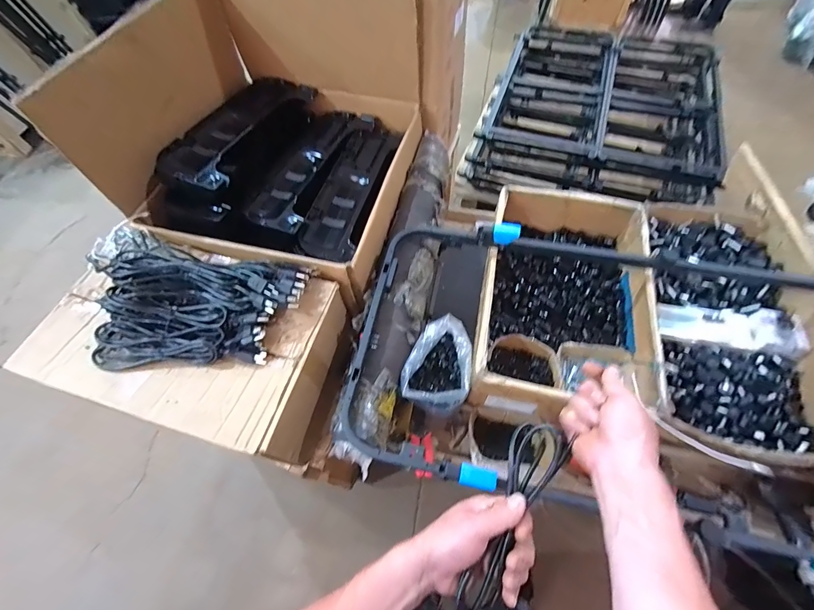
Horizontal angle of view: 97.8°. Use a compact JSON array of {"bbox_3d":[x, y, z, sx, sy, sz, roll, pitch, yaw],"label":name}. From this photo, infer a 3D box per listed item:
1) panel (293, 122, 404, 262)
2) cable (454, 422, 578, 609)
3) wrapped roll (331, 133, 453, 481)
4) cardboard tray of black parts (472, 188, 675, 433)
[{"bbox_3d":[-0.136,-0.314,0.919,0.131,0.038,0.498,13,62,10],"label":"panel"},{"bbox_3d":[0.123,0.246,0.417,0.061,0.033,0.227,26,74,17],"label":"cable"},{"bbox_3d":[0.009,-0.087,0.831,0.131,0.113,0.871,10,62,9],"label":"wrapped roll"},{"bbox_3d":[0.358,-0.017,0.834,0.338,0.159,0.541,10,62,9],"label":"cardboard tray of black parts"}]

